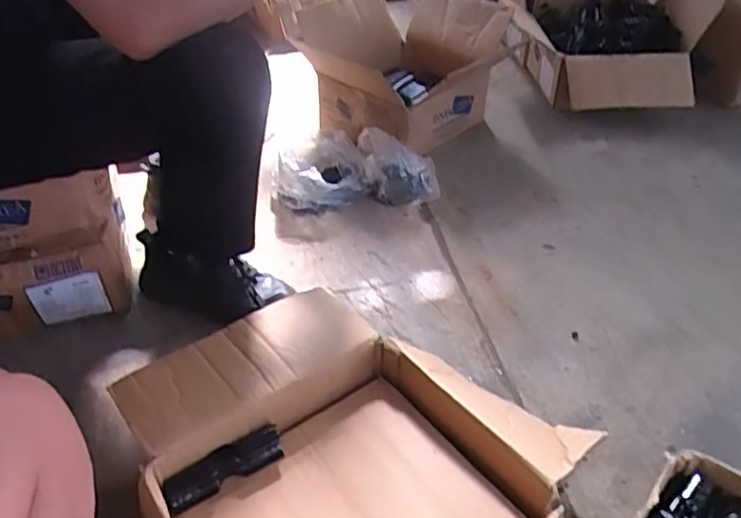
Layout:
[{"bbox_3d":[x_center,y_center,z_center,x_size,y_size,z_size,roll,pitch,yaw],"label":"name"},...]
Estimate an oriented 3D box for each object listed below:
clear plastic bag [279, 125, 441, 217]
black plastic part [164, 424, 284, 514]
[{"bbox_3d":[-0.038,-0.194,1.291,0.317,0.127,0.193,-10,39,-10],"label":"clear plastic bag"},{"bbox_3d":[-0.159,0.231,0.684,0.130,0.038,0.030,-25,45,-27],"label":"black plastic part"}]

